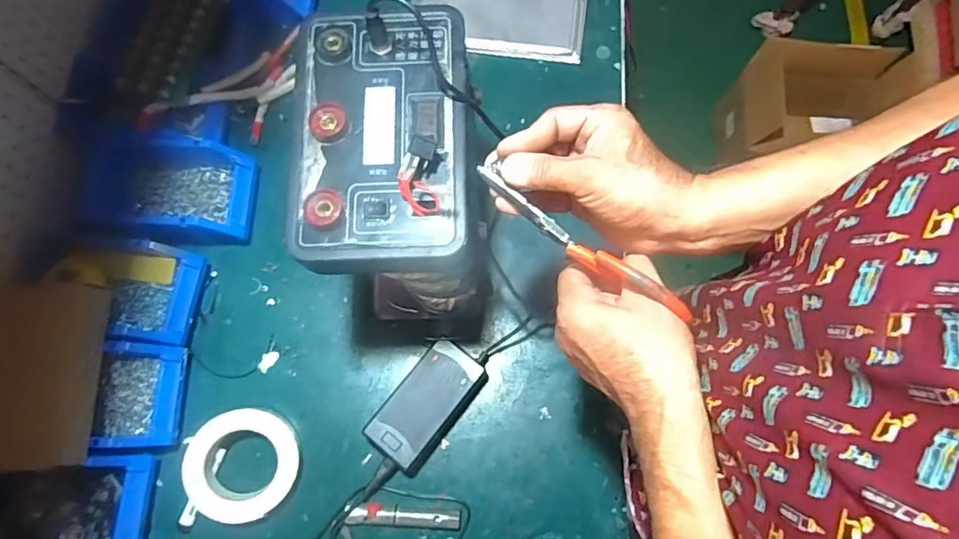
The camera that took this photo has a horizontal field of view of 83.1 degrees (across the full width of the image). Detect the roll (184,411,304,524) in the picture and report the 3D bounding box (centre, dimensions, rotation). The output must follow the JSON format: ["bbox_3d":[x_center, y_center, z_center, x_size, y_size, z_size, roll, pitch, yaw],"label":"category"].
[{"bbox_3d":[-0.267,0.219,0.613,0.117,0.037,0.116,0,74,0],"label":"roll"}]

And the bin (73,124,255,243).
[{"bbox_3d":[-0.376,-0.102,0.687,0.163,0.071,0.117,4,74,1],"label":"bin"}]

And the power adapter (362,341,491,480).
[{"bbox_3d":[-0.061,0.161,0.646,0.077,0.048,0.147,38,77,9],"label":"power adapter"}]

